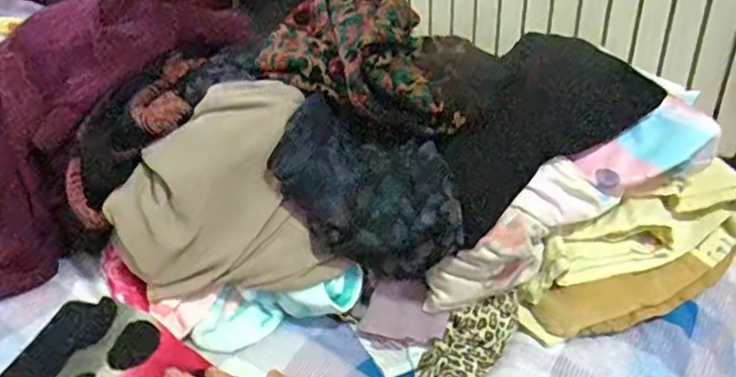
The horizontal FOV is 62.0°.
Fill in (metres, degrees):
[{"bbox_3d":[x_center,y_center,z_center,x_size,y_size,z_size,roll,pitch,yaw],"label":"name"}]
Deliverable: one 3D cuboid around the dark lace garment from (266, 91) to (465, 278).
[{"bbox_3d":[0.004,0.002,0.568,0.178,0.107,0.104,13,36,22],"label":"dark lace garment"}]

